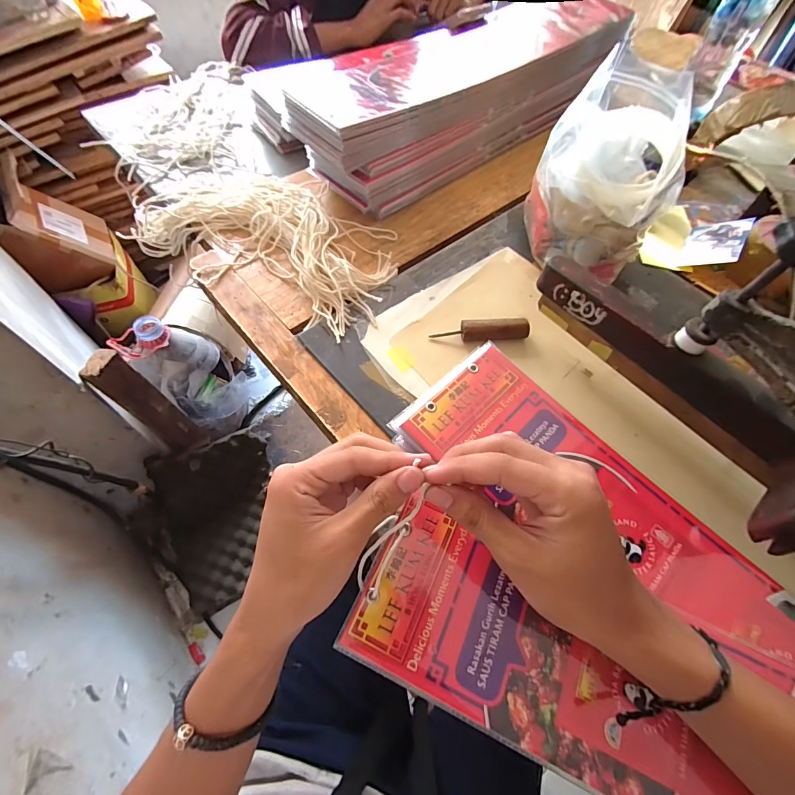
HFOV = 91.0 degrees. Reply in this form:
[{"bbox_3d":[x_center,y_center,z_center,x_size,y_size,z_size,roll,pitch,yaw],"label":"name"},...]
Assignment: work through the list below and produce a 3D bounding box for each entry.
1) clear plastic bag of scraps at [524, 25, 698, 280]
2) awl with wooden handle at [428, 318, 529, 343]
[{"bbox_3d":[0.212,-0.217,0.402,0.126,0.163,0.148,36,65,16],"label":"clear plastic bag of scraps"},{"bbox_3d":[0.083,-0.065,0.384,0.092,0.018,0.022,-4,61,-6],"label":"awl with wooden handle"}]

